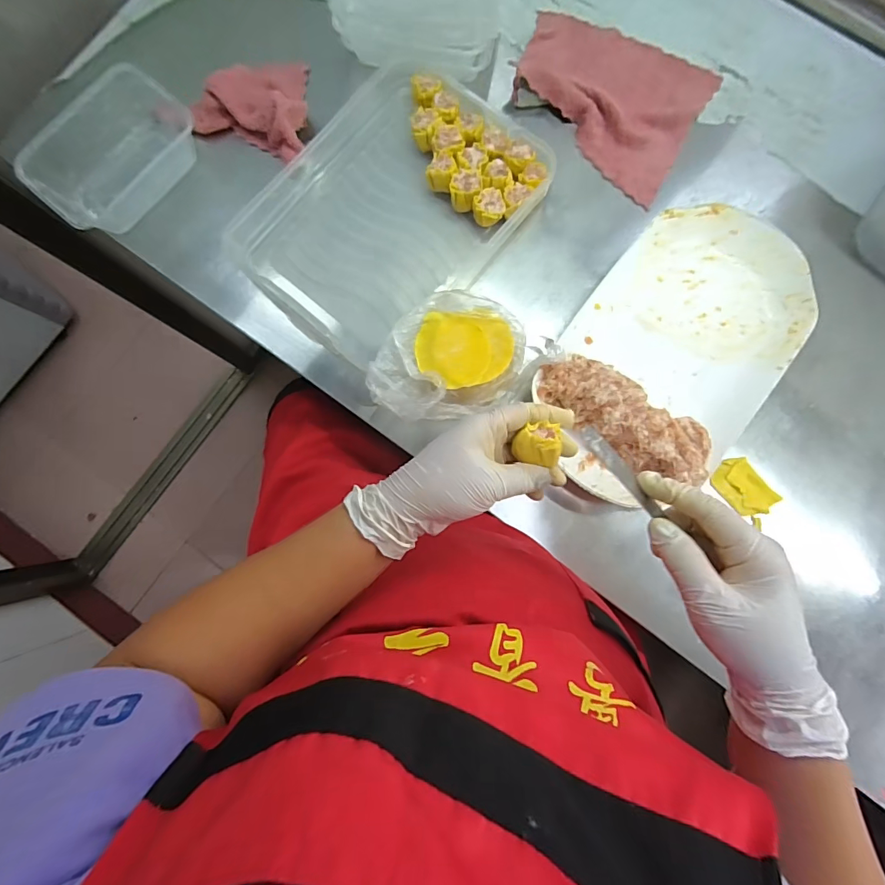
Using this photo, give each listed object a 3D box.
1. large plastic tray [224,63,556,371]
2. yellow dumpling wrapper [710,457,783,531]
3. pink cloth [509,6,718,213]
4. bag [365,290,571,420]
[{"bbox_3d":[-0.060,-0.257,0.478,0.238,0.035,0.304,41,83,4],"label":"large plastic tray"},{"bbox_3d":[0.312,0.049,0.454,0.064,0.007,0.044,44,83,4],"label":"yellow dumpling wrapper"},{"bbox_3d":[0.195,-0.415,0.512,0.220,0.026,0.184,31,82,3],"label":"pink cloth"},{"bbox_3d":[0.017,-0.083,0.443,0.182,0.064,0.116,-17,84,-2],"label":"bag"}]

